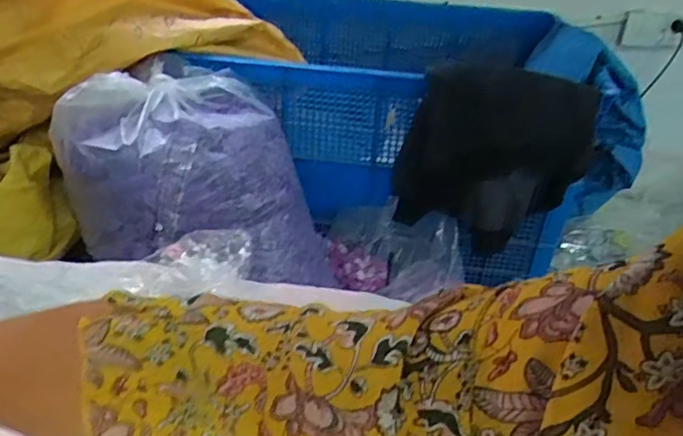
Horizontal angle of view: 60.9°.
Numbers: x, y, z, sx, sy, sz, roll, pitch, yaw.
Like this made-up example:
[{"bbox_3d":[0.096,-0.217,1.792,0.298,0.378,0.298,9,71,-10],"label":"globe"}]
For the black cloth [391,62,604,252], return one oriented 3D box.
[{"bbox_3d":[0.339,-0.135,1.258,0.409,0.372,0.077,0,33,-6],"label":"black cloth"}]

